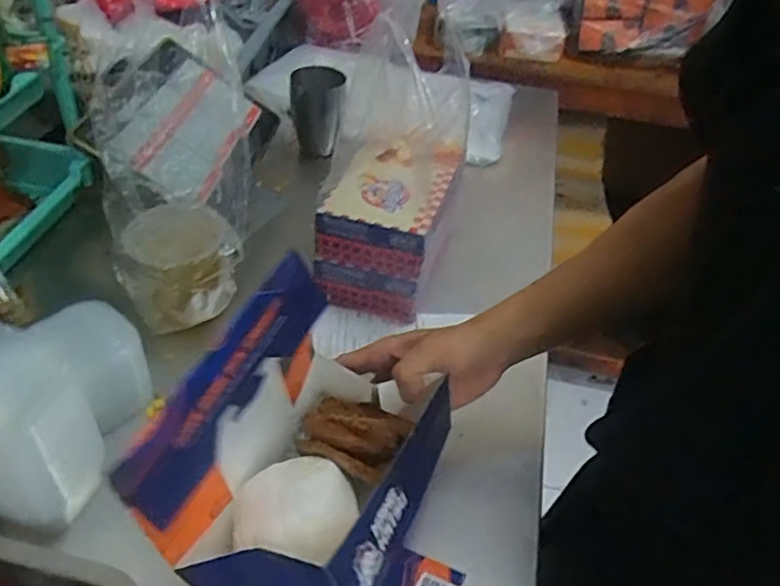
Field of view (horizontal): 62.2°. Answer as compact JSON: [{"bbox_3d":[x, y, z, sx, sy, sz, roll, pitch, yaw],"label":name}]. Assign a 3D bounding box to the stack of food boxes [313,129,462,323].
[{"bbox_3d":[0.004,-0.076,0.689,0.119,0.128,0.182,13,42,8],"label":"stack of food boxes"}]

